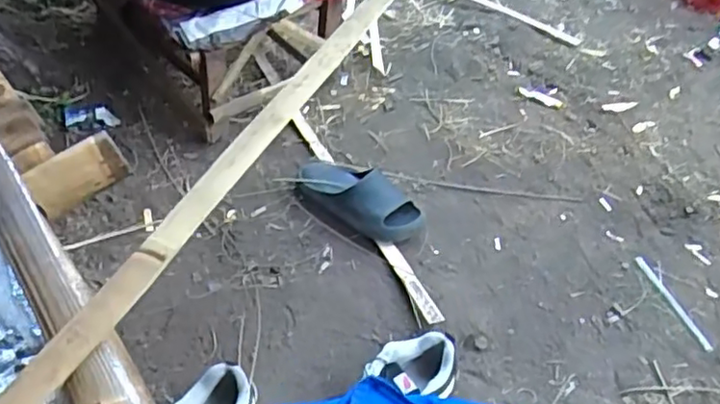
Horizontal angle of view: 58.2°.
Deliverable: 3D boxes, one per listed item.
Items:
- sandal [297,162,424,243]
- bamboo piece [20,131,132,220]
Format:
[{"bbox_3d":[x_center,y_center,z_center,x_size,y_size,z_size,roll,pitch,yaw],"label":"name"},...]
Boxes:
[{"bbox_3d":[-0.014,-0.016,1.358,0.305,0.101,0.117,31,56,25],"label":"sandal"},{"bbox_3d":[-0.329,-0.031,0.756,0.107,0.049,0.059,-35,55,-21],"label":"bamboo piece"}]

